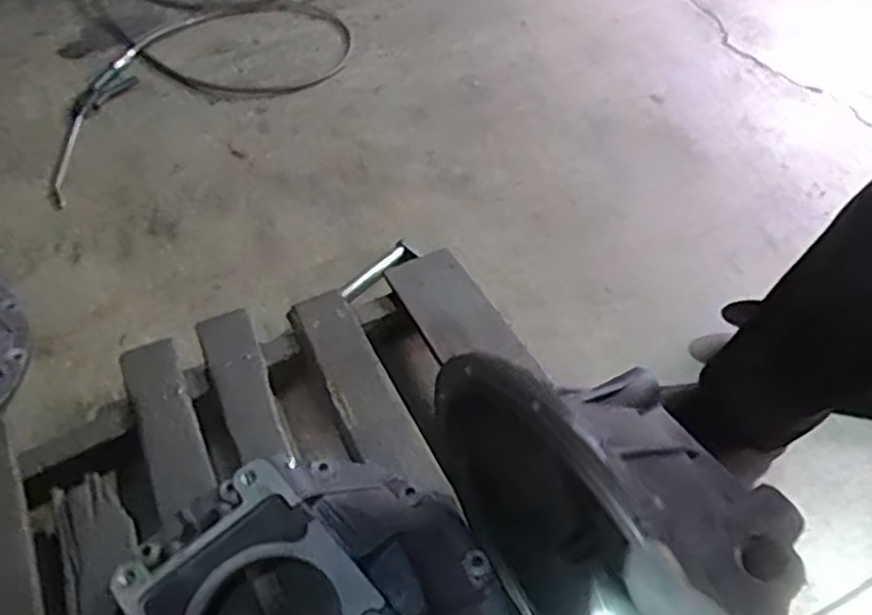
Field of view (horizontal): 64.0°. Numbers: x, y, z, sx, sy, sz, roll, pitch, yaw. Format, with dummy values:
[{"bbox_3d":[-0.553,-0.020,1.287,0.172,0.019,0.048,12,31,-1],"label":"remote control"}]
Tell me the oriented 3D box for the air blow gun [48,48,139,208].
[{"bbox_3d":[-0.664,-0.360,1.329,0.090,0.025,0.451,5,54,5],"label":"air blow gun"}]

